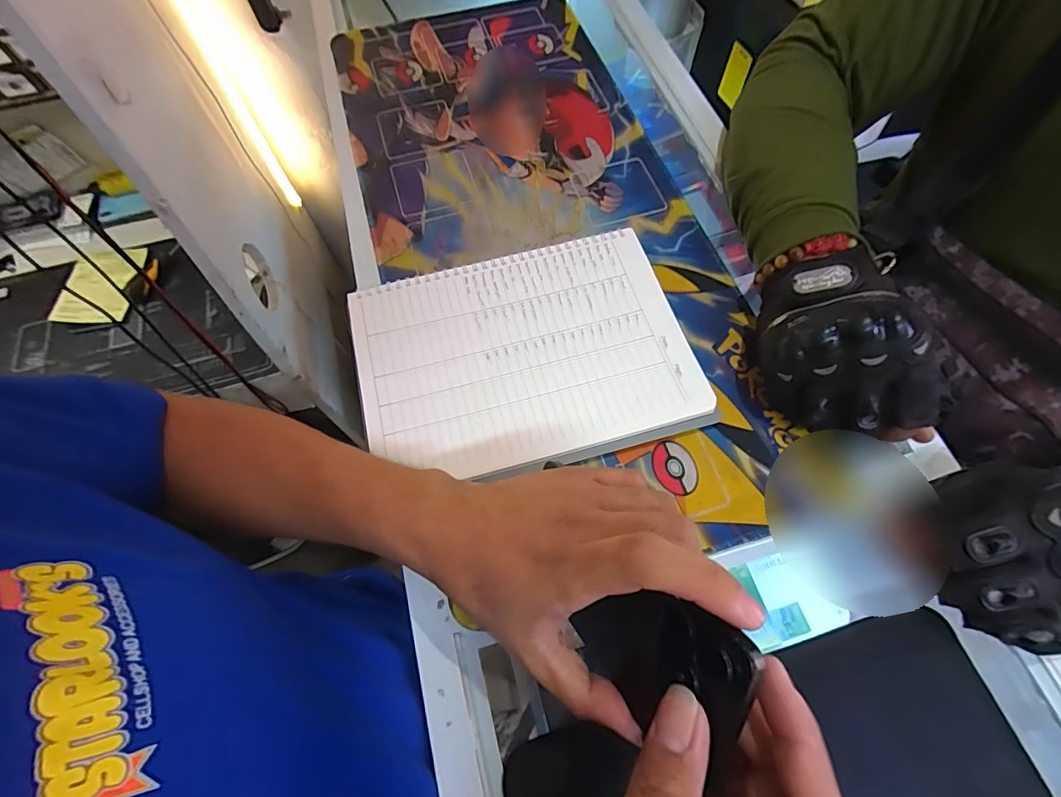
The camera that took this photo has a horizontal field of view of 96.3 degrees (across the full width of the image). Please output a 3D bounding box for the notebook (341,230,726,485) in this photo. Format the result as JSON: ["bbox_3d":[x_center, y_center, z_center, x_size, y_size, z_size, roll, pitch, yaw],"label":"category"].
[{"bbox_3d":[-0.008,-0.036,0.379,0.252,0.014,0.187,-15,66,-5],"label":"notebook"}]

